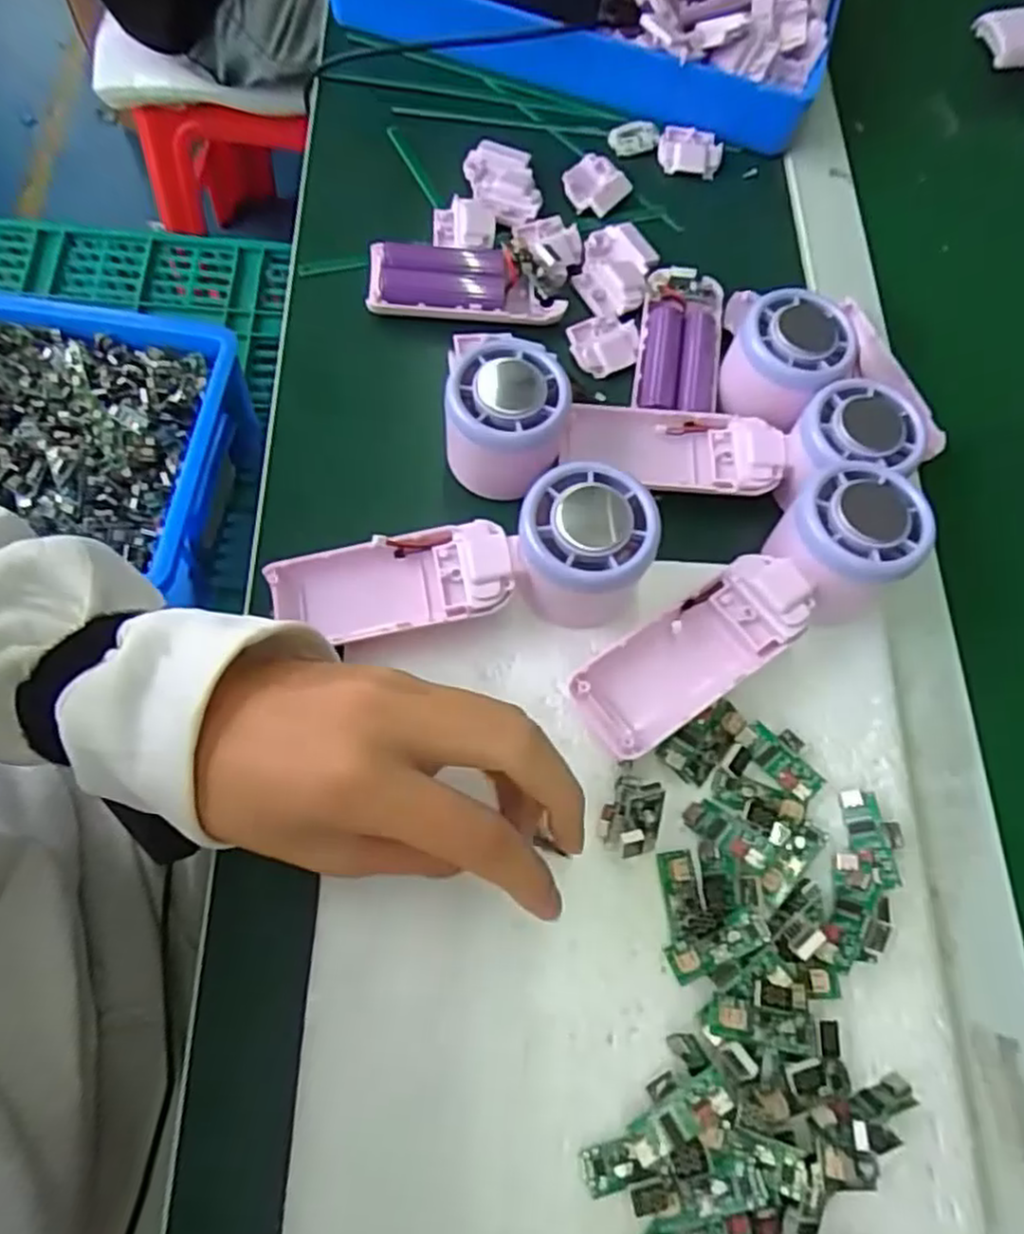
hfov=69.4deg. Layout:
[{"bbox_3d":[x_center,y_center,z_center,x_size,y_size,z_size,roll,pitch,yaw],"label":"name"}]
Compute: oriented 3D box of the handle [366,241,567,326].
[{"bbox_3d":[-0.024,-0.184,0.403,0.104,0.026,0.042,3,69,-4],"label":"handle"}]

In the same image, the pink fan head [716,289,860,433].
[{"bbox_3d":[0.138,-0.129,0.370,0.057,0.037,0.056,2,69,-5],"label":"pink fan head"}]

